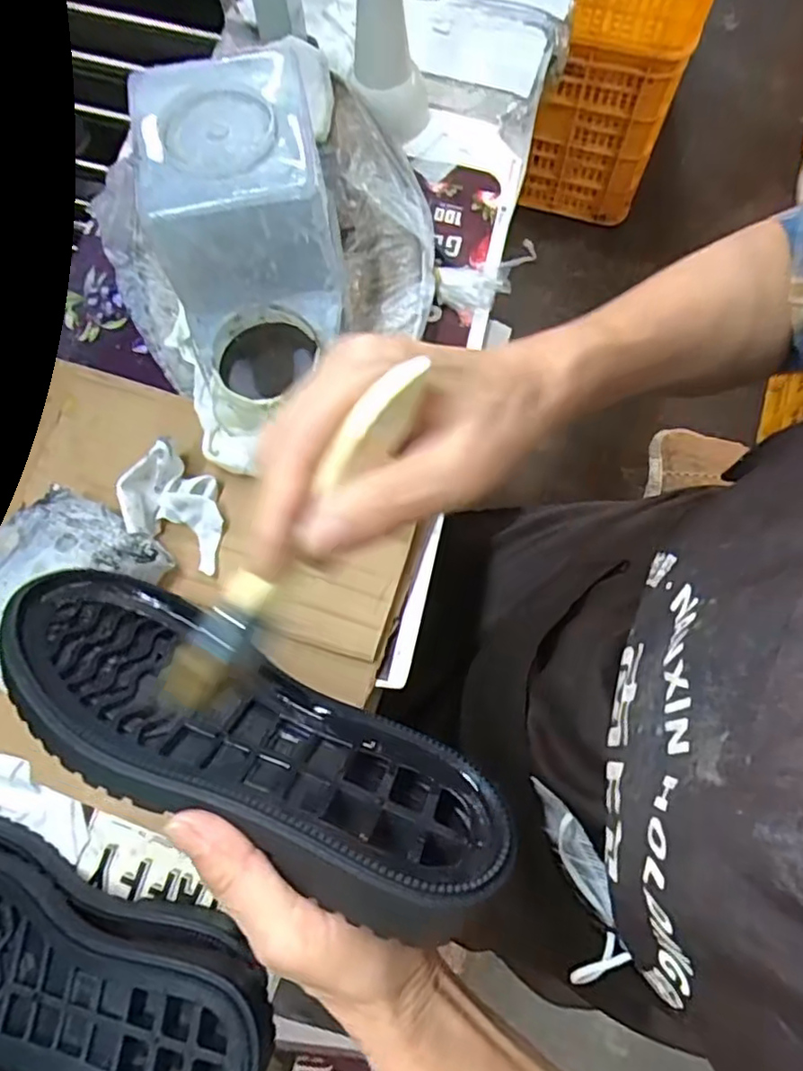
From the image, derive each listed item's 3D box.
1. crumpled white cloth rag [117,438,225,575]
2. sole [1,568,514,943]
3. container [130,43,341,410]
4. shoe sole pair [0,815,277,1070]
[{"bbox_3d":[-0.134,-0.016,0.380,0.063,0.045,0.052,37,78,11],"label":"crumpled white cloth rag"},{"bbox_3d":[-0.073,0.083,0.259,0.232,0.091,0.028,25,119,22],"label":"sole"},{"bbox_3d":[-0.089,-0.175,0.386,0.101,0.124,0.178,-9,73,-1],"label":"container"},{"bbox_3d":[-0.180,0.222,0.321,0.237,0.044,0.097,14,74,5],"label":"shoe sole pair"}]

